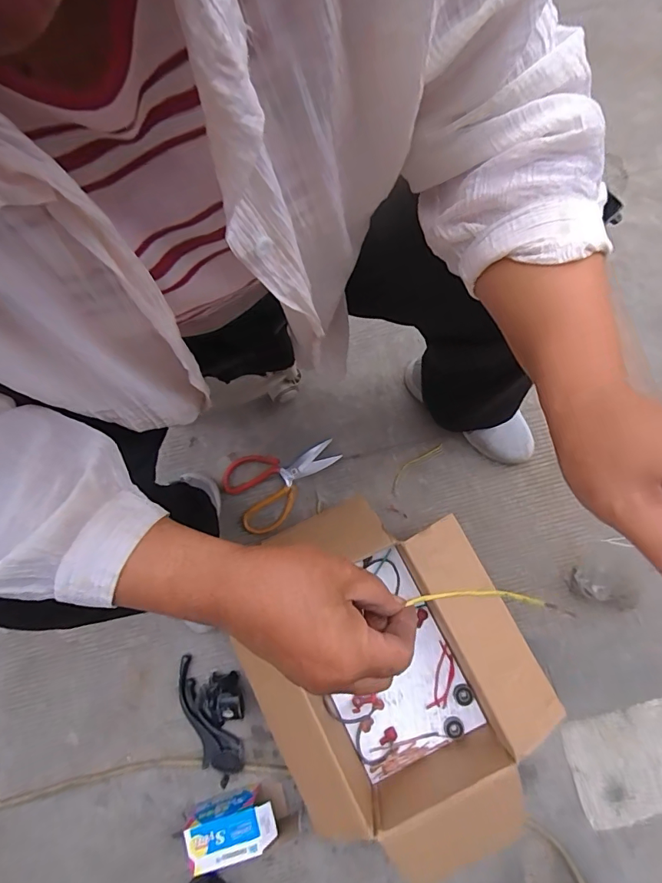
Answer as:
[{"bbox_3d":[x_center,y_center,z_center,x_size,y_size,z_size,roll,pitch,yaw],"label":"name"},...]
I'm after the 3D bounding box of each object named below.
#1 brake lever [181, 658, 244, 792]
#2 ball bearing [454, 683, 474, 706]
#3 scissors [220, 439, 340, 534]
[{"bbox_3d":[-0.180,0.426,0.697,0.098,0.044,0.185,-13,79,-2],"label":"brake lever"},{"bbox_3d":[0.205,0.392,0.703,0.027,0.011,0.031,-15,79,-2],"label":"ball bearing"},{"bbox_3d":[-0.081,0.064,0.784,0.192,0.018,0.132,-28,80,-5],"label":"scissors"}]

